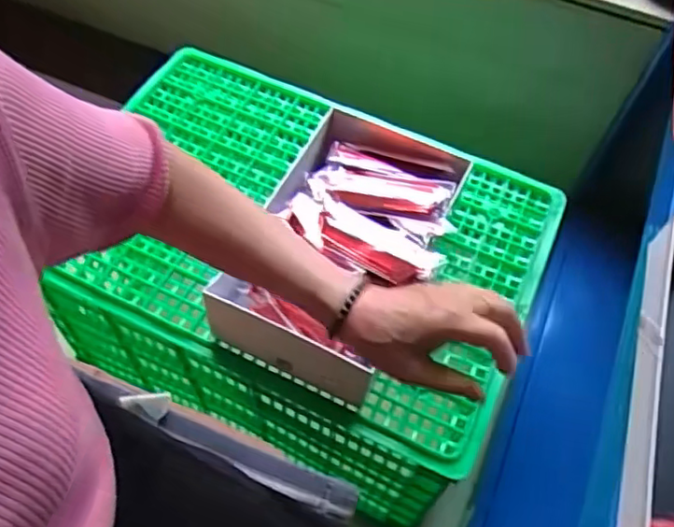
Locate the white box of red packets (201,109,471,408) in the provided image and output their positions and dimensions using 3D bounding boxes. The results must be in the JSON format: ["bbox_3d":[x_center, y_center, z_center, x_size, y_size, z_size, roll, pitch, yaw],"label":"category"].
[{"bbox_3d":[0.007,-0.023,0.763,0.226,0.120,0.338,25,60,12],"label":"white box of red packets"}]

